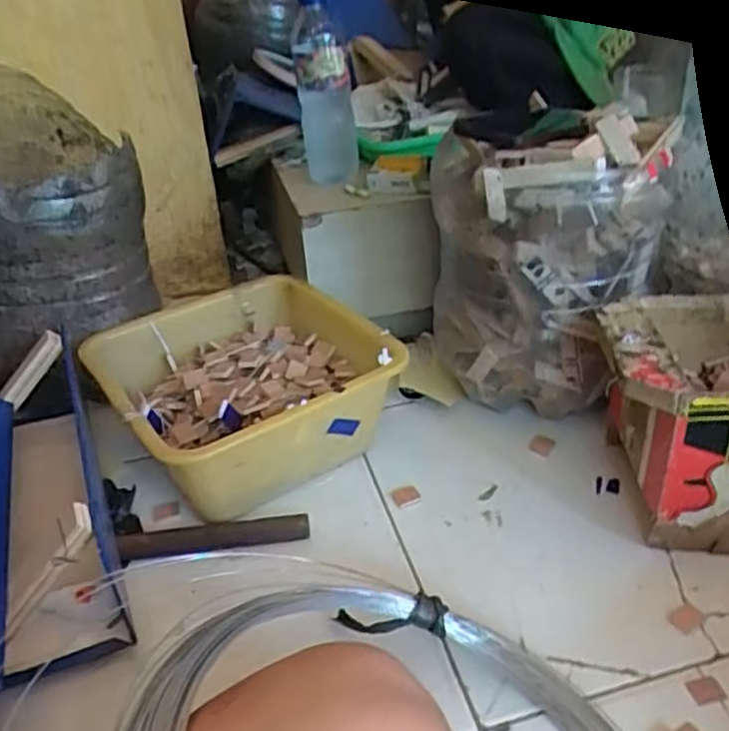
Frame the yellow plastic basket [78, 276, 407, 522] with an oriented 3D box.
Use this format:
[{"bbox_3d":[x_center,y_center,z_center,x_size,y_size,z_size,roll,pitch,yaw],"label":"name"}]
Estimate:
[{"bbox_3d":[-0.125,0.032,0.777,0.270,0.129,0.267,-24,37,-28],"label":"yellow plastic basket"}]

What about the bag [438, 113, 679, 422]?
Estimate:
[{"bbox_3d":[0.191,-0.088,0.771,0.231,0.297,0.156,1,33,8],"label":"bag"}]

